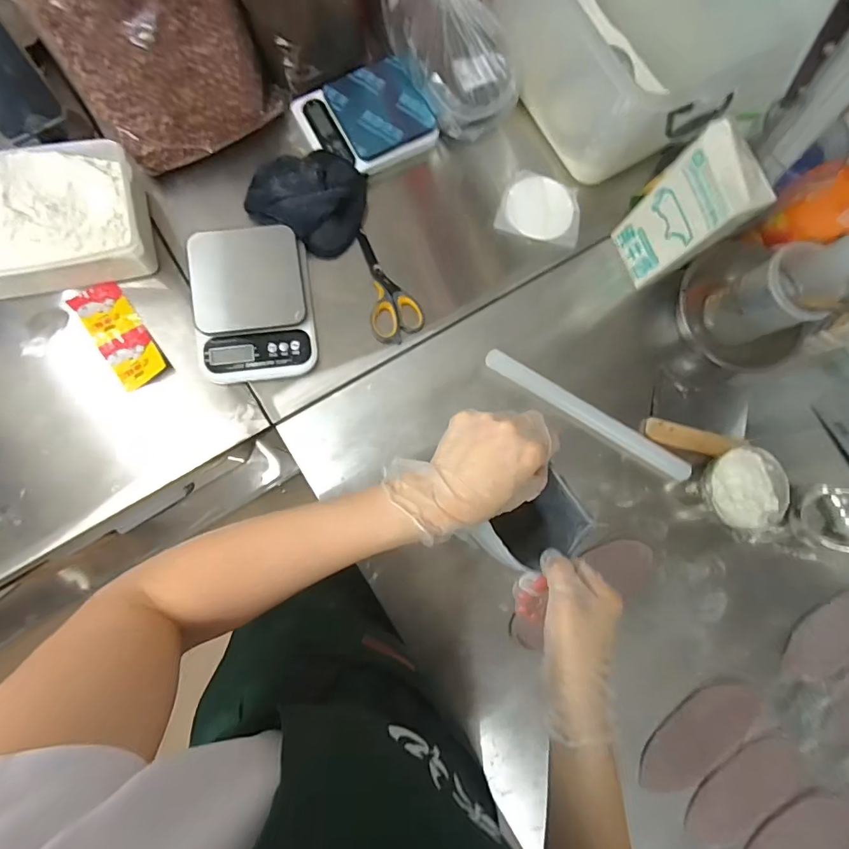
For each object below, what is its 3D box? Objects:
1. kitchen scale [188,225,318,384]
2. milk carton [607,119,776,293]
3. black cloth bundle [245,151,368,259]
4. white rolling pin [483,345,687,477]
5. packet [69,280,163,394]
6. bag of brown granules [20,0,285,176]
[{"bbox_3d":[-0.221,-0.156,0.617,0.146,0.031,0.197,-7,83,-6],"label":"kitchen scale"},{"bbox_3d":[0.333,-0.269,0.606,0.078,0.190,0.111,-36,87,-9],"label":"milk carton"},{"bbox_3d":[-0.150,-0.313,0.634,0.143,0.049,0.137,33,81,-1],"label":"black cloth bundle"},{"bbox_3d":[0.230,-0.014,0.660,0.323,0.019,0.026,30,81,-1],"label":"white rolling pin"},{"bbox_3d":[-0.394,-0.117,0.608,0.059,0.018,0.140,-33,87,-9],"label":"packet"},{"bbox_3d":[-0.297,-0.432,0.547,0.232,0.237,0.047,-19,56,-14],"label":"bag of brown granules"}]

